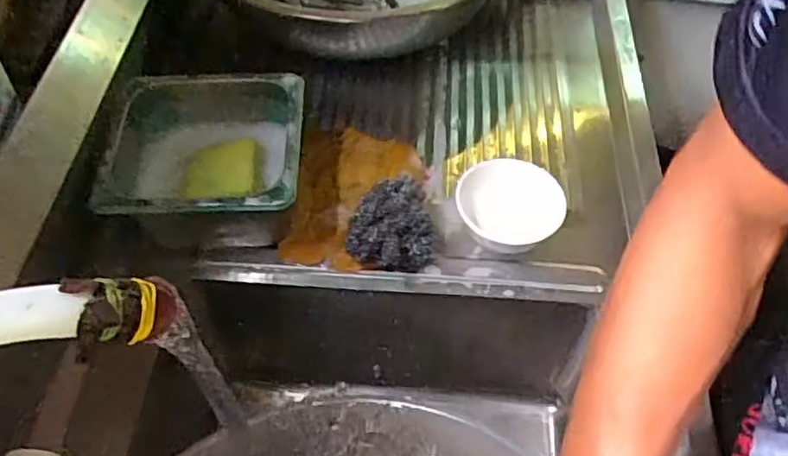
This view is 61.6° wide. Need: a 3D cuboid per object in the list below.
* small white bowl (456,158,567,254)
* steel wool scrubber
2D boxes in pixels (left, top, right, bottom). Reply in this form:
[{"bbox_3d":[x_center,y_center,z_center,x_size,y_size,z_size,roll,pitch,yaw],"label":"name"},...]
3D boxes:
[{"bbox_3d":[0.107,-0.015,0.626,0.094,0.050,0.099,1,55,-2],"label":"small white bowl"},{"bbox_3d":[-0.001,0.001,0.615,0.085,0.061,0.070,-24,59,-18],"label":"steel wool scrubber"}]

